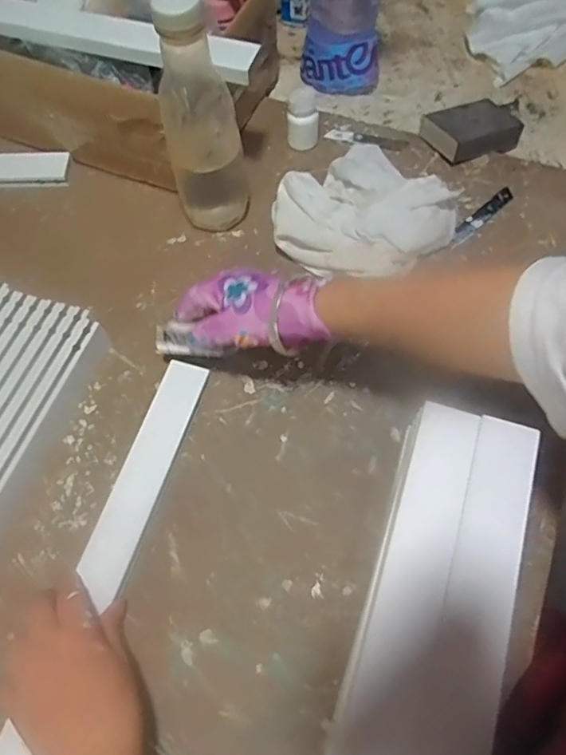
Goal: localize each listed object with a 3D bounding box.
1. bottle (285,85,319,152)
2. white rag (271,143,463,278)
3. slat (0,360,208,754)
[{"bbox_3d":[0.024,-0.304,0.613,0.037,0.061,0.032,1,66,2],"label":"bottle"},{"bbox_3d":[0.084,-0.180,0.560,0.182,0.046,0.170,-36,69,-14],"label":"white rag"},{"bbox_3d":[-0.158,0.179,0.422,0.039,0.013,0.430,16,69,9],"label":"slat"}]

